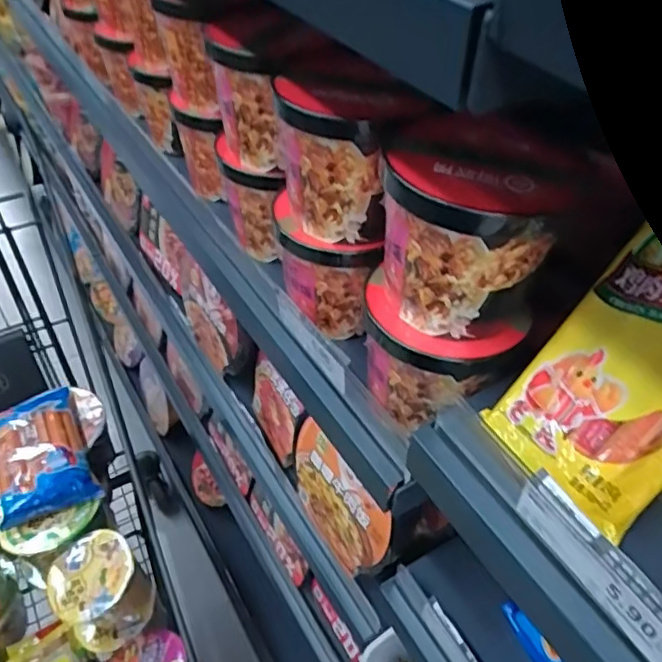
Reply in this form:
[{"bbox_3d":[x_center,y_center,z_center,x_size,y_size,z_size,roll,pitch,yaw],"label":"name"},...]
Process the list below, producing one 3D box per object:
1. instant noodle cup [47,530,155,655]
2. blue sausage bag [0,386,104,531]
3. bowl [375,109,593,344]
[{"bbox_3d":[-0.290,0.331,0.757,0.102,0.115,0.101,1,45,-1],"label":"instant noodle cup"},{"bbox_3d":[-0.398,0.160,0.809,0.114,0.031,0.199,-21,50,-21],"label":"blue sausage bag"},{"bbox_3d":[0.083,-0.065,0.355,0.102,0.103,0.101,1,45,-1],"label":"bowl"}]

